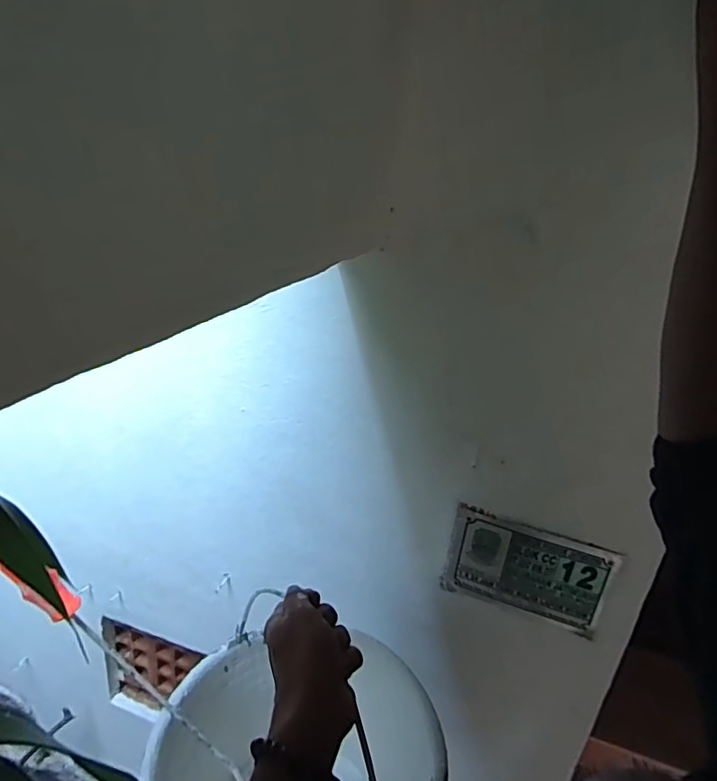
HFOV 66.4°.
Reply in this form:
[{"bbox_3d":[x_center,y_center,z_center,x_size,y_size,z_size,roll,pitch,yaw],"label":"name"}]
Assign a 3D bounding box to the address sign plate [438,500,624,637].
[{"bbox_3d":[0.269,0.288,0.877,0.246,0.162,0.010,14,24,16],"label":"address sign plate"}]

